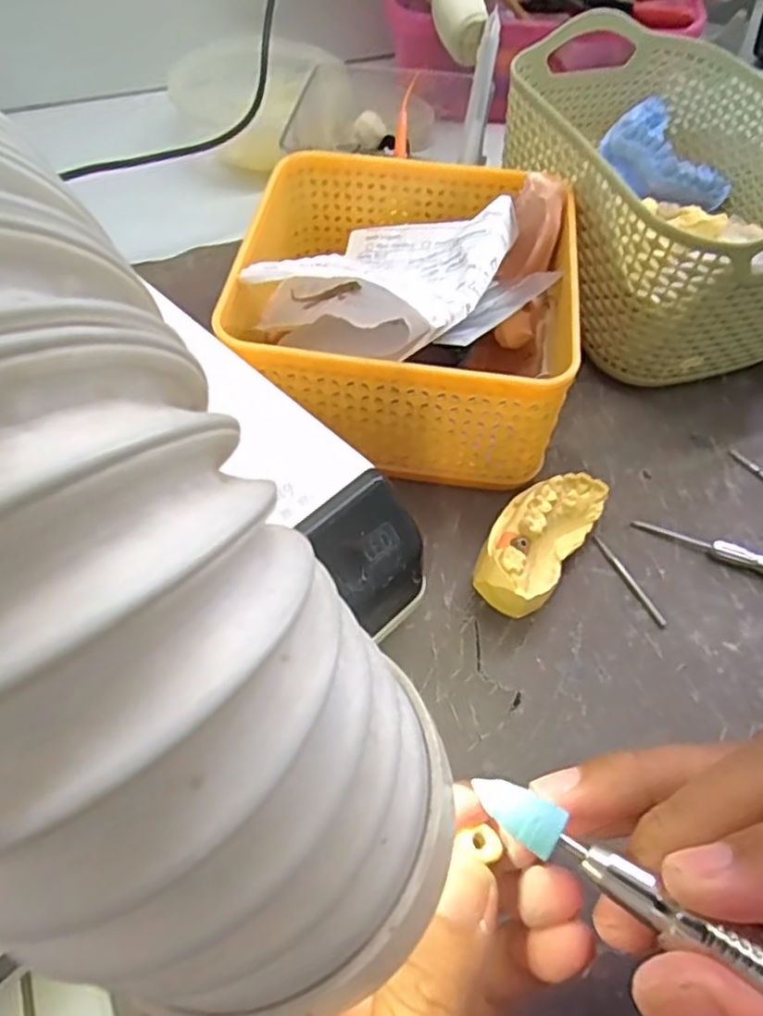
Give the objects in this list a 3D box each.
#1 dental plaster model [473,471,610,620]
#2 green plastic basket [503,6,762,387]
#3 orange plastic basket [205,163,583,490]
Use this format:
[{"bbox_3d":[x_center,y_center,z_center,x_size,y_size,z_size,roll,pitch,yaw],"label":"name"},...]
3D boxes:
[{"bbox_3d":[0.057,0.012,0.255,0.029,0.029,0.066,31,61,17],"label":"dental plaster model"},{"bbox_3d":[0.131,-0.143,0.327,0.114,0.083,0.170,-14,59,-11],"label":"green plastic basket"},{"bbox_3d":[0.010,-0.085,0.291,0.131,0.075,0.132,7,57,3],"label":"orange plastic basket"}]

